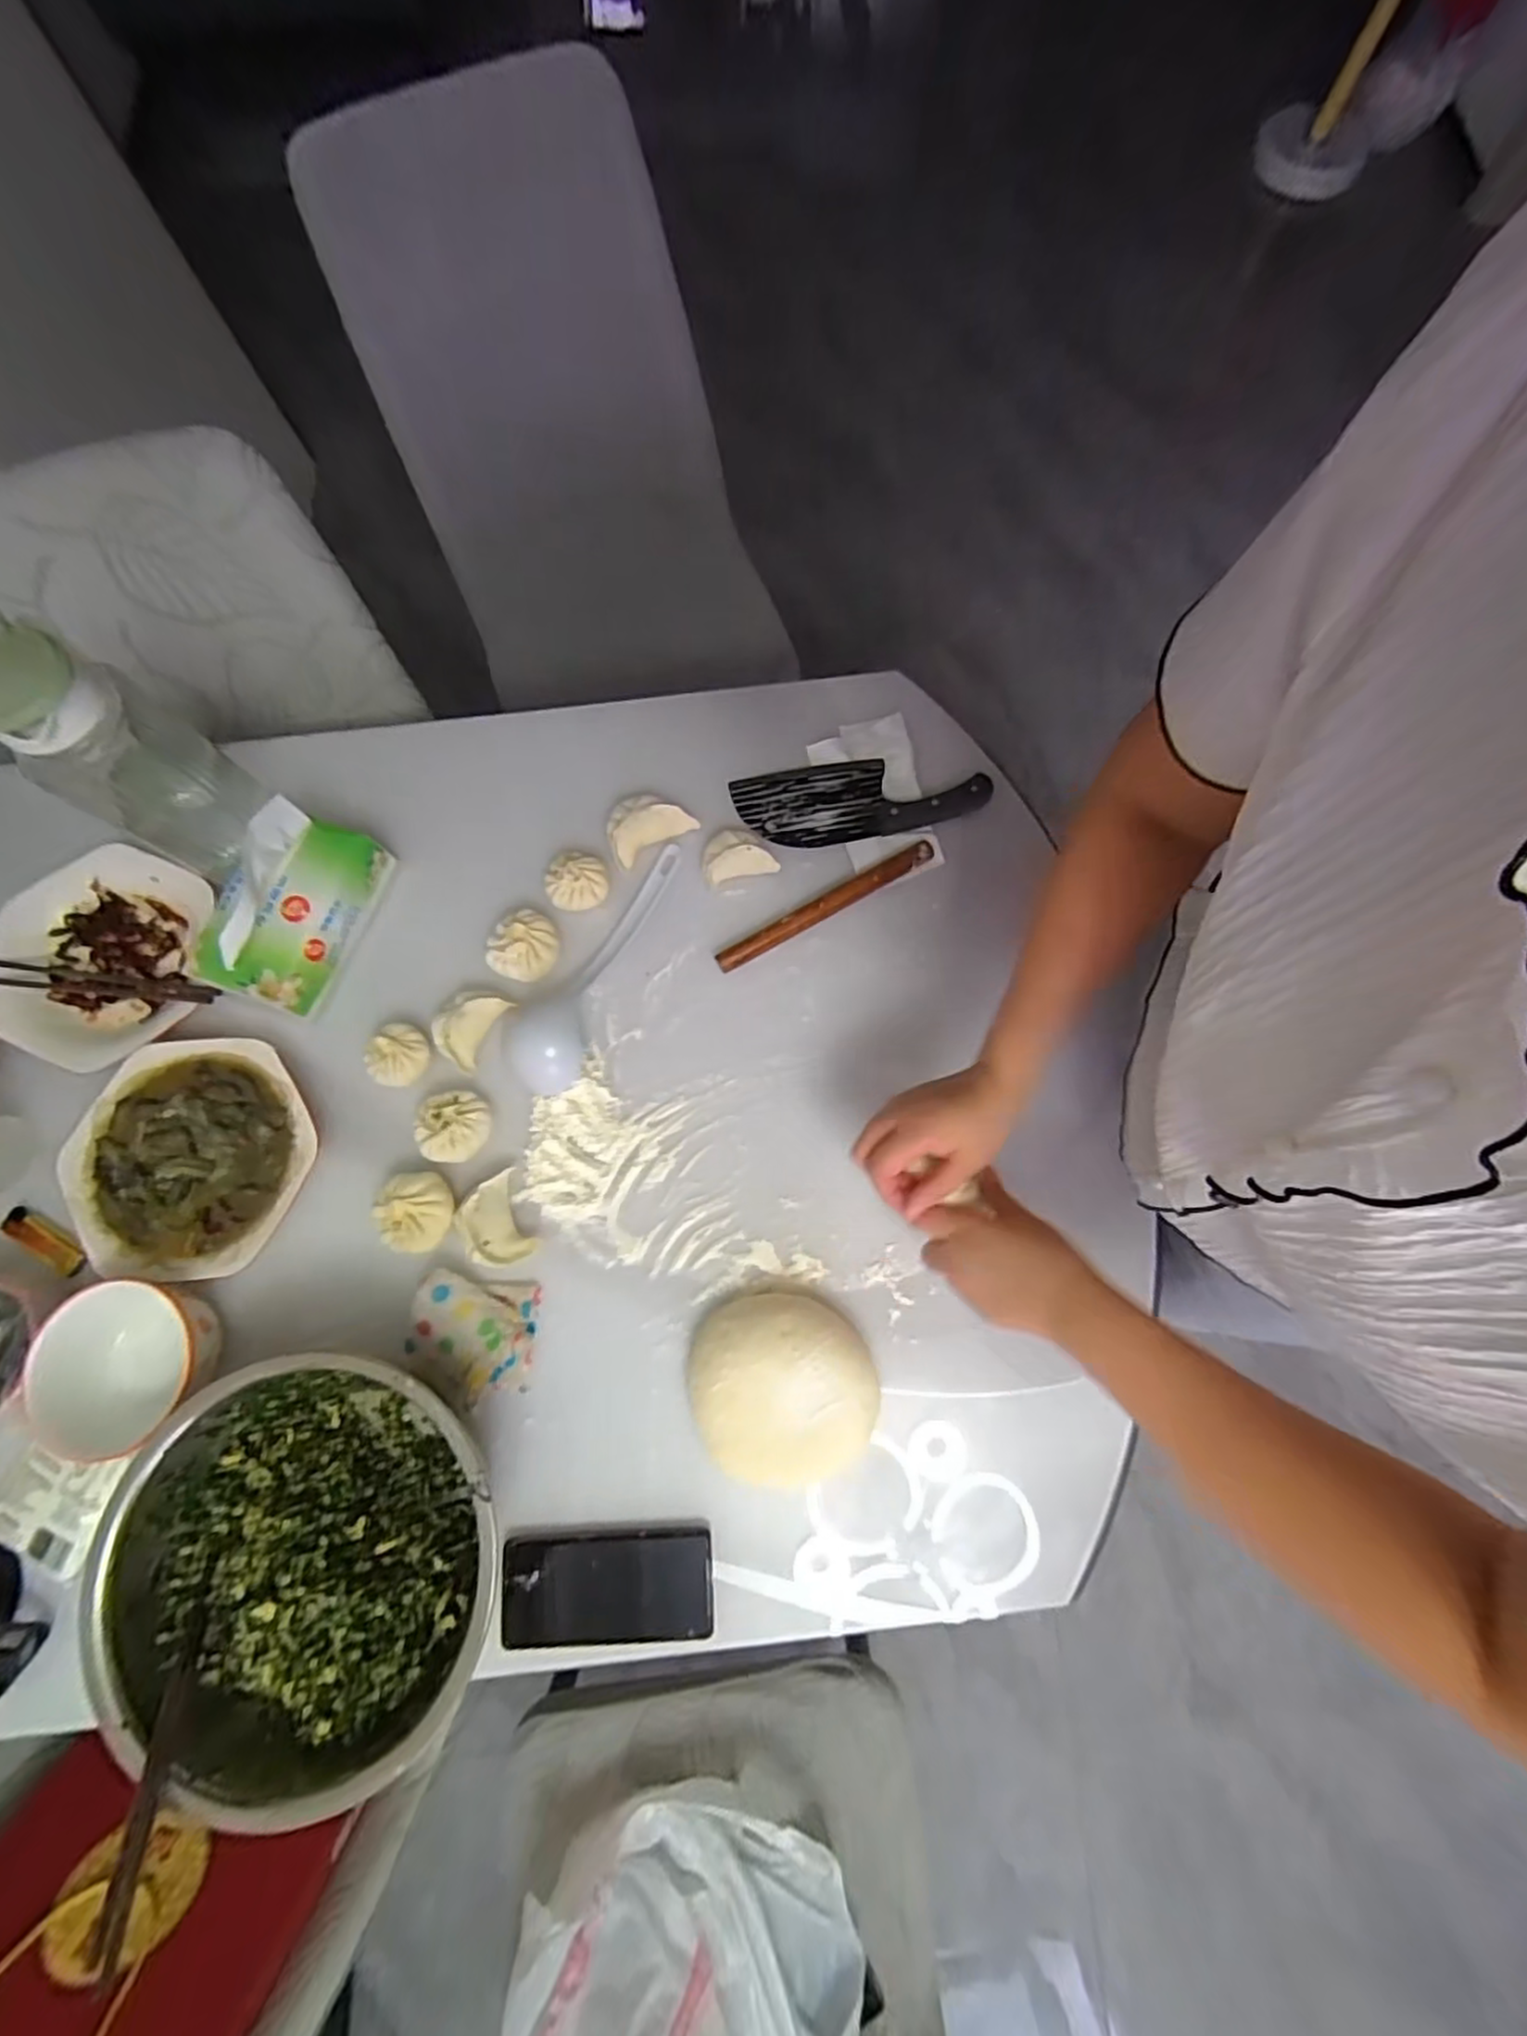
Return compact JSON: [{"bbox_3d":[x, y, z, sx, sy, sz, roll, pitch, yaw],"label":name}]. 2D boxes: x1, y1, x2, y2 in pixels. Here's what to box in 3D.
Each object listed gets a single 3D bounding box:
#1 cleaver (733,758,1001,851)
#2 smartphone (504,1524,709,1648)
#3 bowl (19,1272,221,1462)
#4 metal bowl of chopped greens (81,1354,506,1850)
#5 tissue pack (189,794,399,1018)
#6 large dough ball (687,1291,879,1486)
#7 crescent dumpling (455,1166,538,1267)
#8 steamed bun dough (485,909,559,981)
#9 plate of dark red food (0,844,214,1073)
[{"bbox_3d":[0.094,-0.219,0.686,0.236,0.020,0.087,-10,77,-3],"label":"cleaver"},{"bbox_3d":[-0.120,0.433,0.535,0.160,0.016,0.074,-3,77,-1],"label":"smartphone"},{"bbox_3d":[-0.484,0.260,0.549,0.115,0.063,0.110,0,76,0],"label":"bowl"},{"bbox_3d":[-0.322,0.377,0.503,0.242,0.094,0.256,0,76,0],"label":"metal bowl of chopped greens"},{"bbox_3d":[-0.420,-0.098,0.623,0.099,0.069,0.172,16,77,3],"label":"tissue pack"},{"bbox_3d":[0.014,0.288,0.552,0.144,0.065,0.132,-3,77,-1],"label":"large dough ball"},{"bbox_3d":[-0.225,0.171,0.591,0.048,0.034,0.071,-22,78,-6],"label":"crescent dumpling"},{"bbox_3d":[-0.219,-0.064,0.649,0.060,0.039,0.063,0,76,0],"label":"steamed bun dough"},{"bbox_3d":[-0.605,-0.056,0.651,0.213,0.036,0.198,0,76,0],"label":"plate of dark red food"}]

